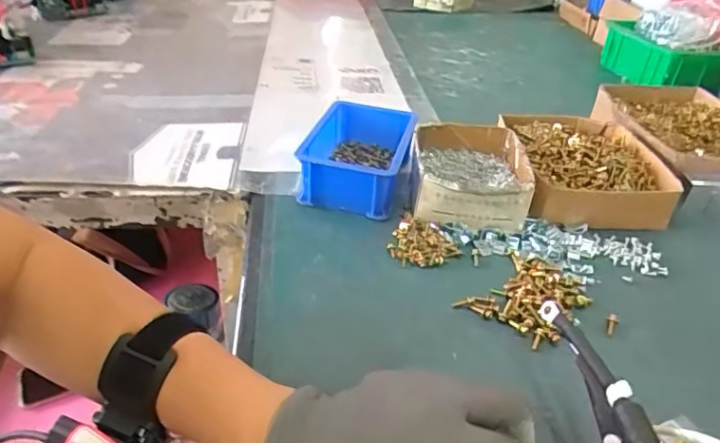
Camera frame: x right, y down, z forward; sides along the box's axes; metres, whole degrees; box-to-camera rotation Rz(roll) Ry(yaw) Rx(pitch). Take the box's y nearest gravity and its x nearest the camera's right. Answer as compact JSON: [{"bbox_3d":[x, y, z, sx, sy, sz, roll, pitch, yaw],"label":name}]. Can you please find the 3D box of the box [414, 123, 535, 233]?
[{"bbox_3d":[0.105,-0.046,0.531,0.115,0.053,0.122,4,35,0],"label":"box"}]

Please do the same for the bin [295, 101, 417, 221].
[{"bbox_3d":[-0.003,-0.067,0.551,0.100,0.057,0.140,11,36,10],"label":"bin"}]

